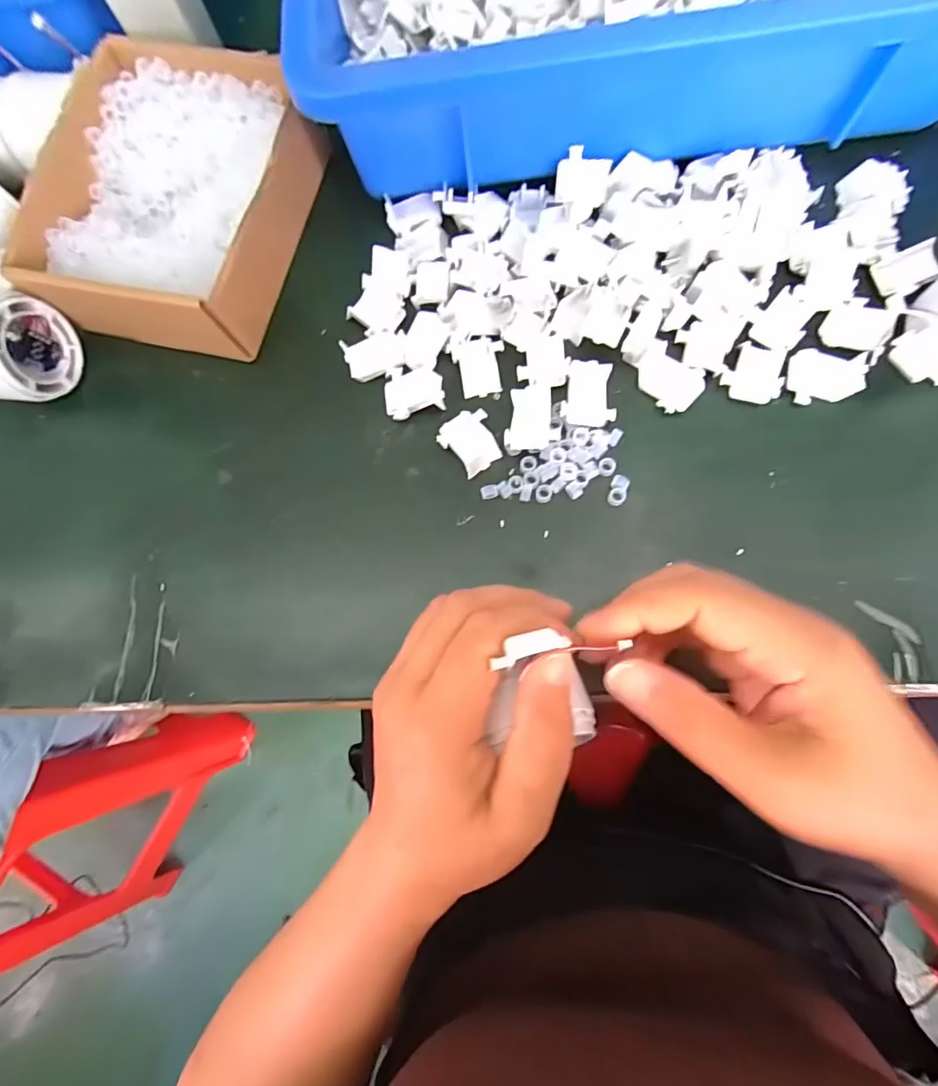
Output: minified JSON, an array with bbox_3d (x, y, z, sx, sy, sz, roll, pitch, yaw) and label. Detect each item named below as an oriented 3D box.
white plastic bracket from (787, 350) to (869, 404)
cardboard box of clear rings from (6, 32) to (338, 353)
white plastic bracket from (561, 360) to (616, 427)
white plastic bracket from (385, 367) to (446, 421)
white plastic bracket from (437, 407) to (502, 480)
[{"bbox_3d":[0.190,-0.089,0.260,0.035,0.009,0.028,6,83,7],"label":"white plastic bracket"},{"bbox_3d":[-0.177,-0.211,0.300,0.137,0.043,0.171,17,85,8],"label":"cardboard box of clear rings"},{"bbox_3d":[0.065,-0.082,0.270,0.028,0.009,0.037,1,83,6],"label":"white plastic bracket"},{"bbox_3d":[-0.032,-0.087,0.286,0.033,0.005,0.030,-3,82,6],"label":"white plastic bracket"},{"bbox_3d":[0.002,-0.057,0.278,0.029,0.007,0.033,-35,80,1],"label":"white plastic bracket"}]

